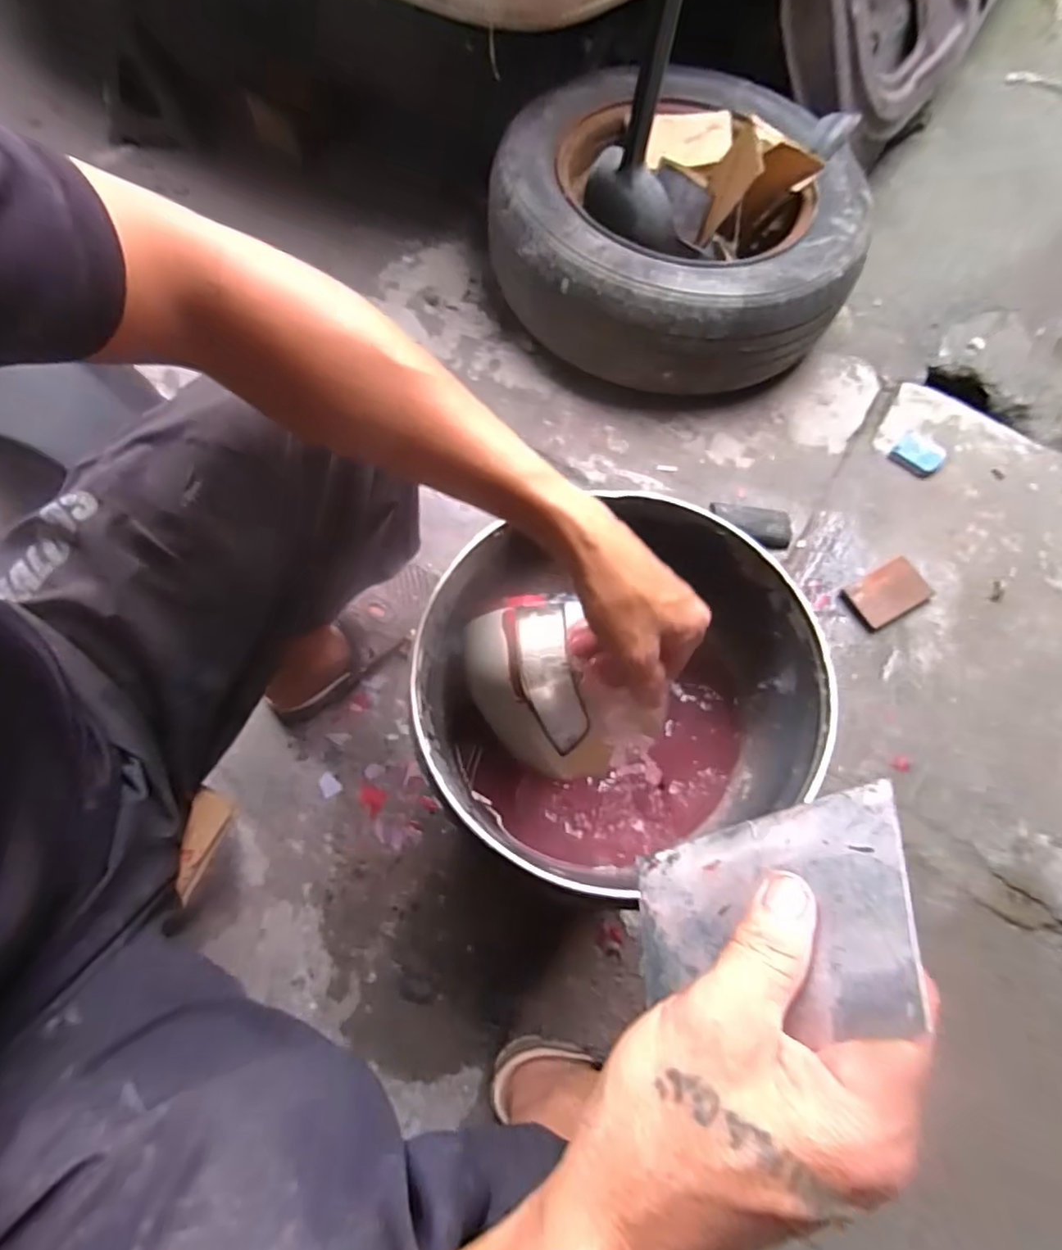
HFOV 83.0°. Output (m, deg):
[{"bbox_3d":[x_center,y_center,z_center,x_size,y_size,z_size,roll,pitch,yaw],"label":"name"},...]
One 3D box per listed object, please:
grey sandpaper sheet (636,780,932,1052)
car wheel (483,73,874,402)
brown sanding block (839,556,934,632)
[{"bbox_3d":[0.090,0.116,0.238,0.004,0.116,0.084,43,35,-20],"label":"grey sandpaper sheet"},{"bbox_3d":[0.249,-0.656,0.959,0.532,0.170,0.541,1,71,-2],"label":"car wheel"},{"bbox_3d":[0.511,-0.044,0.858,0.108,0.034,0.074,-28,71,-9],"label":"brown sanding block"}]

